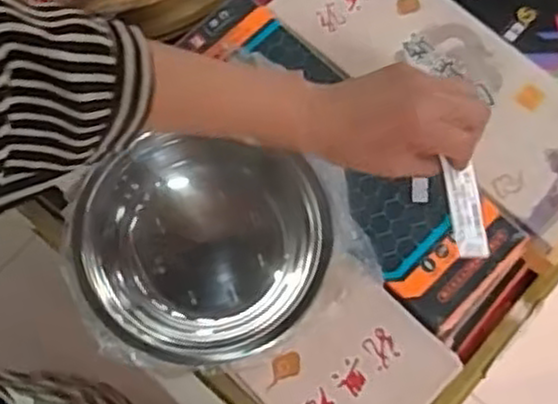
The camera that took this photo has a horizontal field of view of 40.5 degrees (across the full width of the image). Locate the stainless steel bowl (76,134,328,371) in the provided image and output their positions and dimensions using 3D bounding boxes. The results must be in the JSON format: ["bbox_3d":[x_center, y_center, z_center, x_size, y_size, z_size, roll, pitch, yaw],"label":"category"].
[{"bbox_3d":[-0.053,0.031,0.574,0.174,0.077,0.176,0,74,2],"label":"stainless steel bowl"}]

